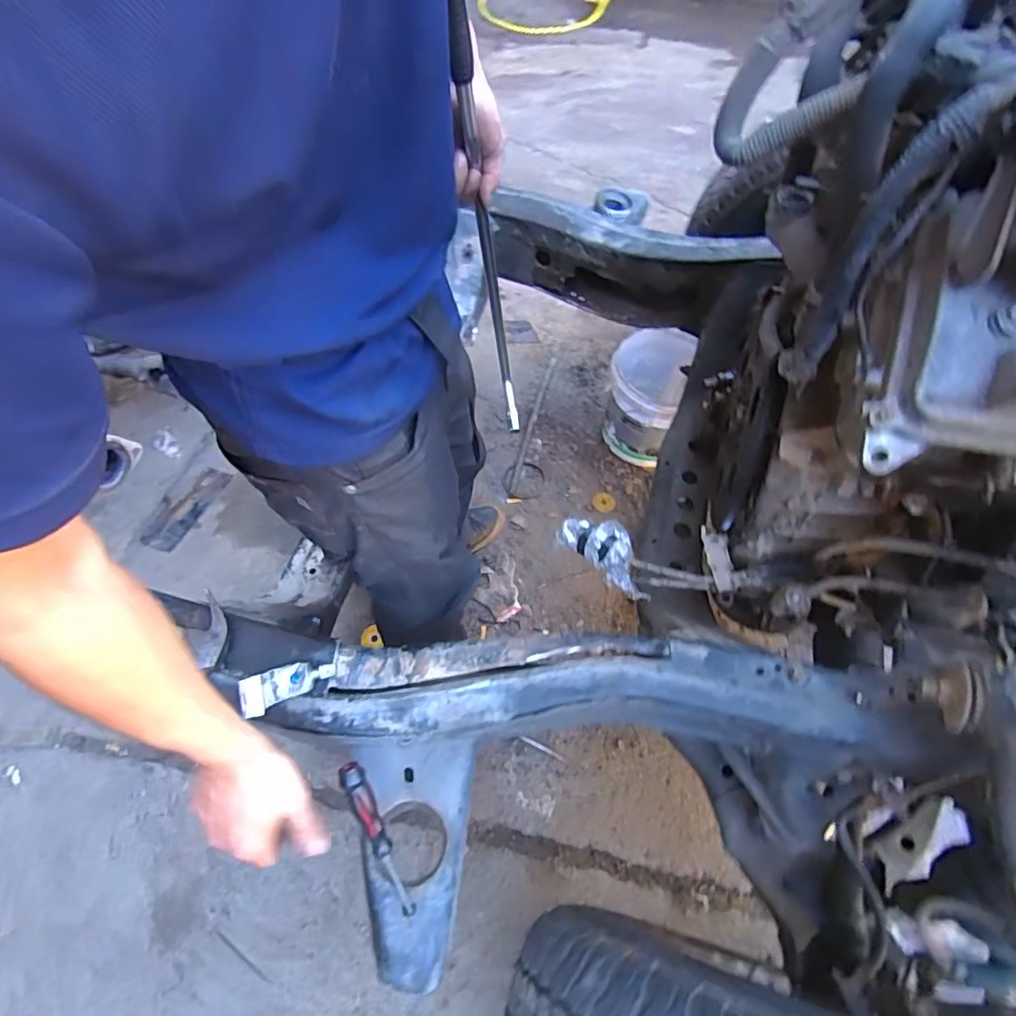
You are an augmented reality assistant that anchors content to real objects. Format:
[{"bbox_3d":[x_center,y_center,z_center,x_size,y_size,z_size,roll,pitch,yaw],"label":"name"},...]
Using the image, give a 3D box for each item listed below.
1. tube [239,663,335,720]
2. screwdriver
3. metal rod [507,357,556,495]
[{"bbox_3d":[-0.256,0.205,0.636,0.102,0.016,0.043,-18,59,-8],"label":"tube"},{"bbox_3d":[-0.141,0.348,0.583,0.025,0.022,0.163,-21,98,-15],"label":"screwdriver"},{"bbox_3d":[0.071,-0.248,1.563,0.023,0.012,0.499,12,60,10],"label":"metal rod"}]

